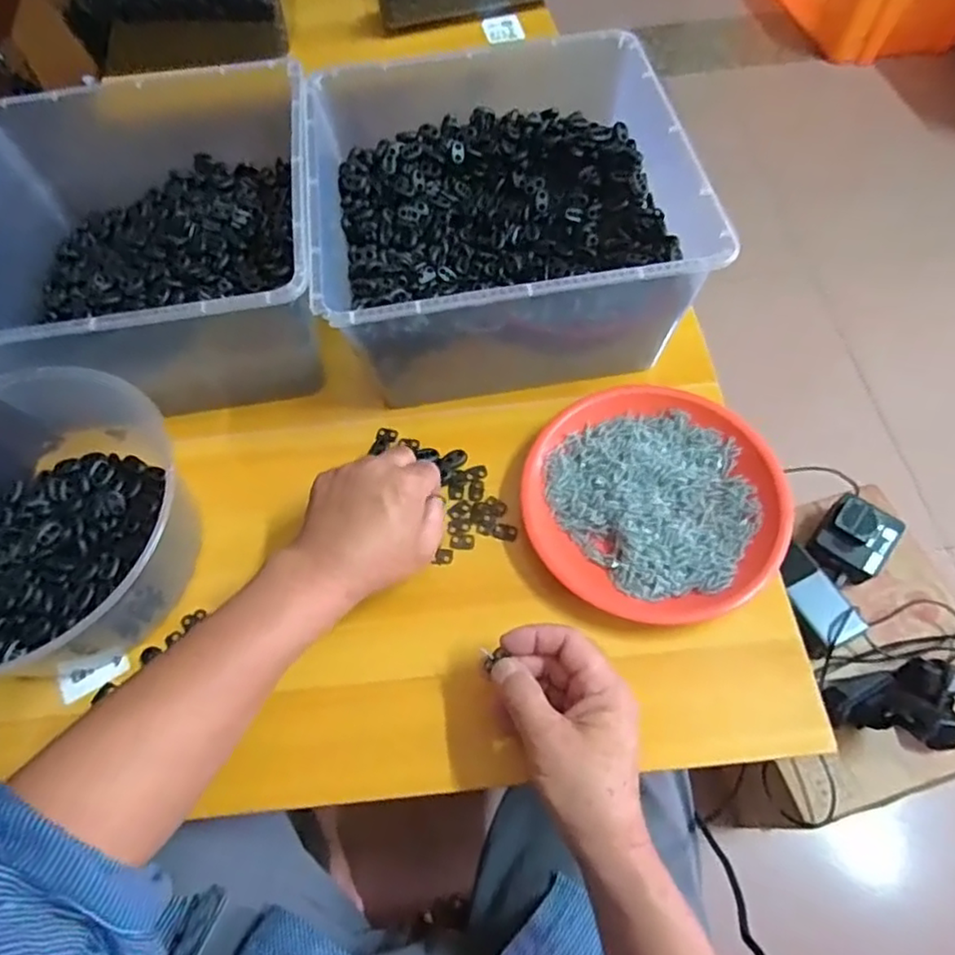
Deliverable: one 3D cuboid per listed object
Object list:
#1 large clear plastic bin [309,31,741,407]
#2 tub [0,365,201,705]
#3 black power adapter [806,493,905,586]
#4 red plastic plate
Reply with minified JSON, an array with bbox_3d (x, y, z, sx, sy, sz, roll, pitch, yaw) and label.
[{"bbox_3d":[0.019,-0.226,0.564,0.291,0.131,0.300,-9,61,-1],"label":"large clear plastic bin"},{"bbox_3d":[-0.329,0.029,0.477,0.202,0.088,0.217,-1,61,3],"label":"tub"},{"bbox_3d":[0.435,0.073,0.742,0.078,0.056,0.082,36,69,20],"label":"black power adapter"},{"bbox_3d":[0.135,0.016,0.496,0.187,0.022,0.190,2,62,4],"label":"red plastic plate"}]

